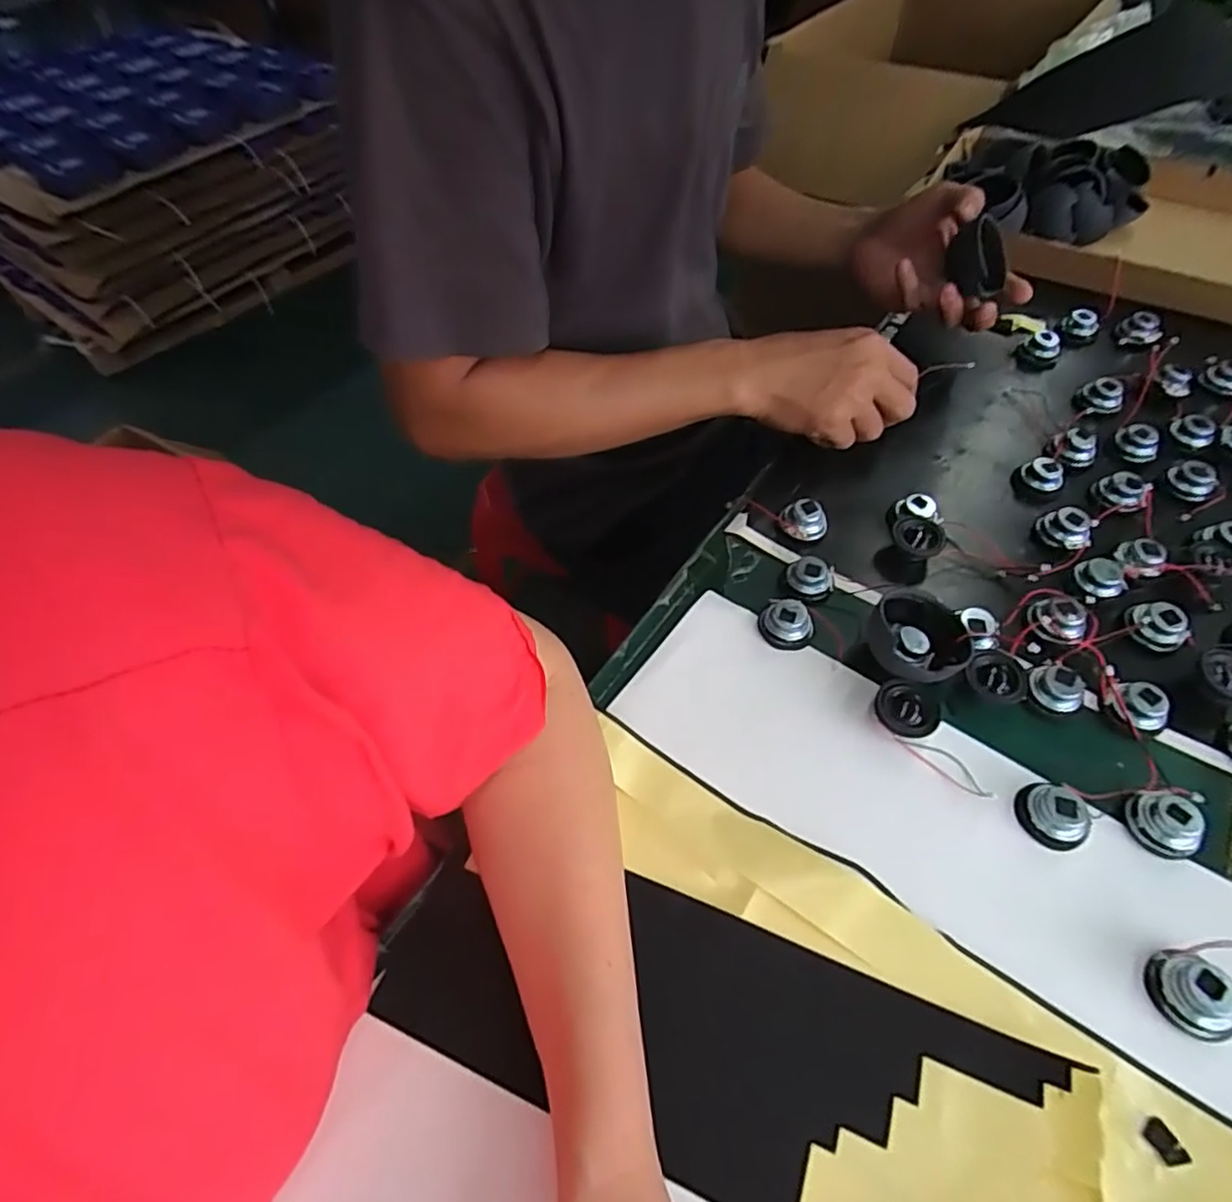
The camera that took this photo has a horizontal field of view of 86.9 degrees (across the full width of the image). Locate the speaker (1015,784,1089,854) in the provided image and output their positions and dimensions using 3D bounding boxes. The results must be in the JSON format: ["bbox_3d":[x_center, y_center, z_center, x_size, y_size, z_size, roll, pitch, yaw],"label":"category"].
[{"bbox_3d":[0.239,0.117,0.356,0.034,0.020,0.029,28,60,20],"label":"speaker"}]

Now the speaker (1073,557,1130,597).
[{"bbox_3d":[0.336,-0.017,0.450,0.030,0.011,0.026,-7,55,-3],"label":"speaker"}]

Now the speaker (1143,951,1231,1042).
[{"bbox_3d":[0.272,0.184,0.304,0.032,0.018,0.034,10,56,9],"label":"speaker"}]

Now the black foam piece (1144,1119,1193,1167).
[{"bbox_3d":[0.236,0.233,0.278,0.011,0.004,0.016,-23,57,-13],"label":"black foam piece"}]

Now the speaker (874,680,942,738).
[{"bbox_3d":[0.175,0.067,0.393,0.038,0.018,0.033,4,55,5],"label":"speaker"}]

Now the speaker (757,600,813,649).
[{"bbox_3d":[0.113,0.015,0.431,0.035,0.019,0.029,18,58,14],"label":"speaker"}]

